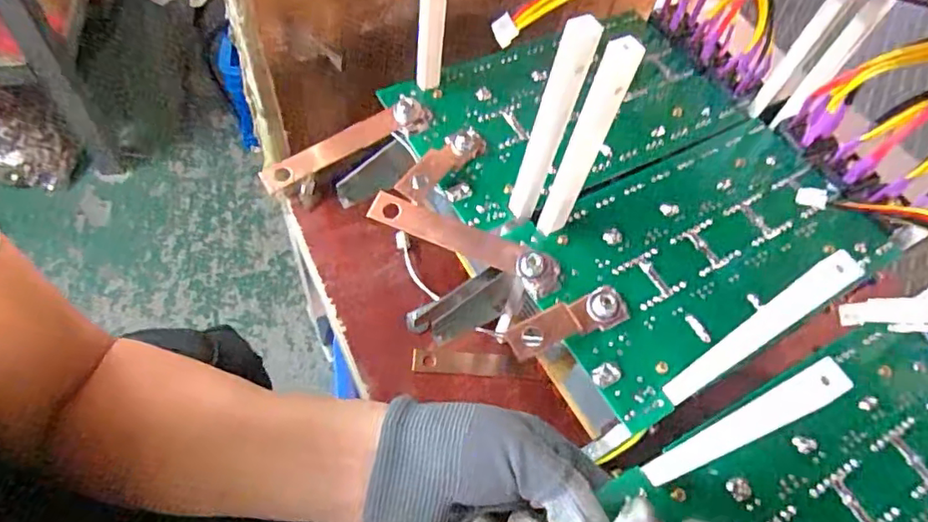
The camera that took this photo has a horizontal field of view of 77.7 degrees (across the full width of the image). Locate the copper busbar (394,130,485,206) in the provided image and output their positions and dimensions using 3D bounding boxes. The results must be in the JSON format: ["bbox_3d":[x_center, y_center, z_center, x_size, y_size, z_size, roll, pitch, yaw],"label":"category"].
[{"bbox_3d":[-0.014,-0.060,0.358,0.022,0.005,0.069,44,64,9],"label":"copper busbar"}]

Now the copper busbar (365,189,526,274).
[{"bbox_3d":[-0.012,-0.017,0.339,0.095,0.004,0.017,23,91,12],"label":"copper busbar"}]

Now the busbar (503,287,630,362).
[{"bbox_3d":[0.055,0.033,0.308,0.069,0.011,0.020,-20,63,-18],"label":"busbar"}]

